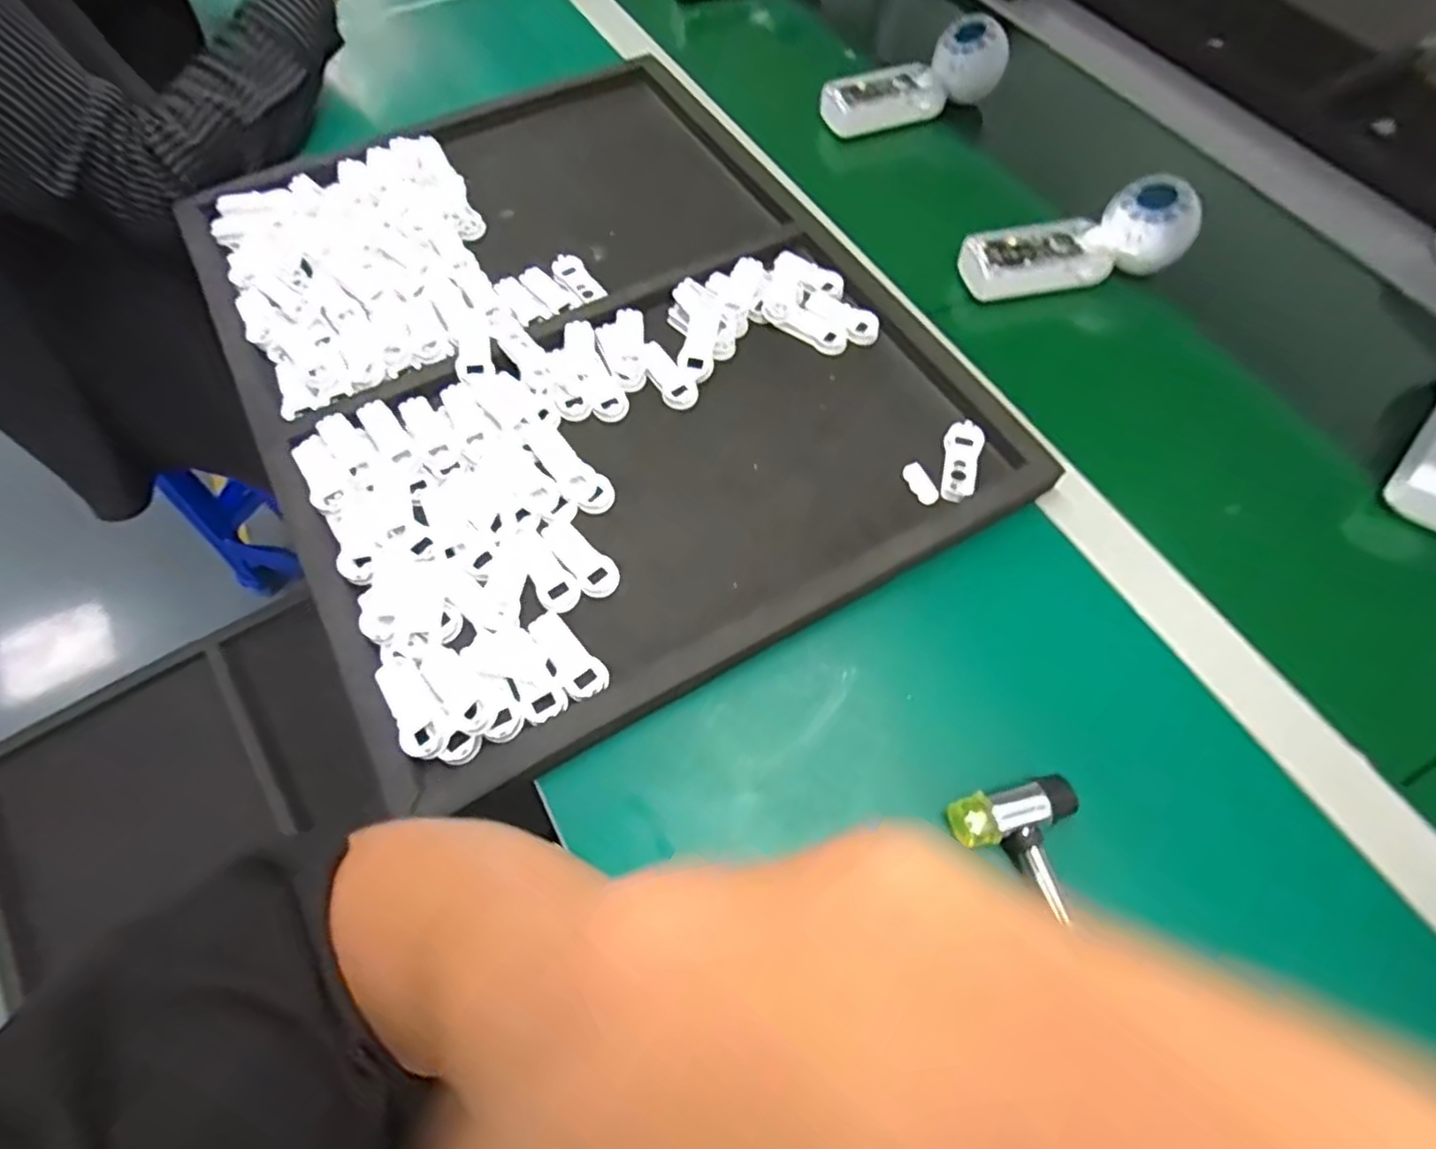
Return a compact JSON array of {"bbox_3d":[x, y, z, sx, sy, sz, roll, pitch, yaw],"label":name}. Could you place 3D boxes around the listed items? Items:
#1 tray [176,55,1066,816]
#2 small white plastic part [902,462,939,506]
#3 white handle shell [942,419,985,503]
[{"bbox_3d":[-0.098,-0.164,0.490,0.429,0.035,0.532,-28,67,-14],"label":"tray"},{"bbox_3d":[0.131,-0.059,0.445,0.014,0.006,0.029,-24,66,-13],"label":"small white plastic part"},{"bbox_3d":[0.159,-0.074,0.450,0.023,0.011,0.057,14,63,6],"label":"white handle shell"}]

